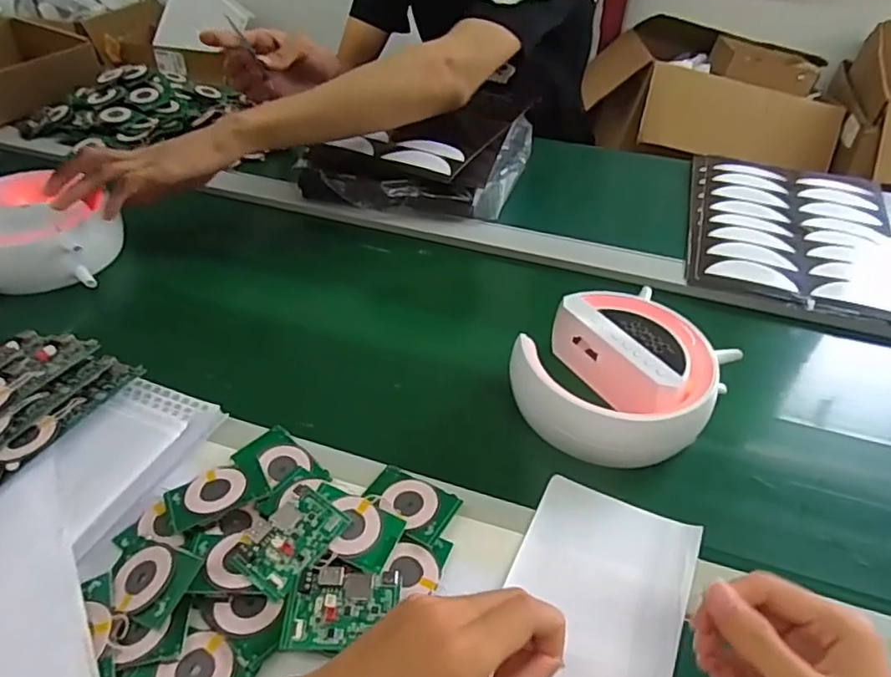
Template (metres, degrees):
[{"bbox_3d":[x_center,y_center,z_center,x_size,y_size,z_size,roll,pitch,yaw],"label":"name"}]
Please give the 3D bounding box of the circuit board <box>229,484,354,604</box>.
[{"bbox_3d":[-0.093,0.120,0.362,0.043,0.011,0.061,28,47,25],"label":"circuit board"}]

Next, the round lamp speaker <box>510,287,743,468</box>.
[{"bbox_3d":[0.139,0.032,0.486,0.140,0.069,0.132,2,42,-1],"label":"round lamp speaker"}]

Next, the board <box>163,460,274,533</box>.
[{"bbox_3d":[-0.148,0.099,0.391,0.060,0.007,0.036,-21,47,-24],"label":"board"}]

